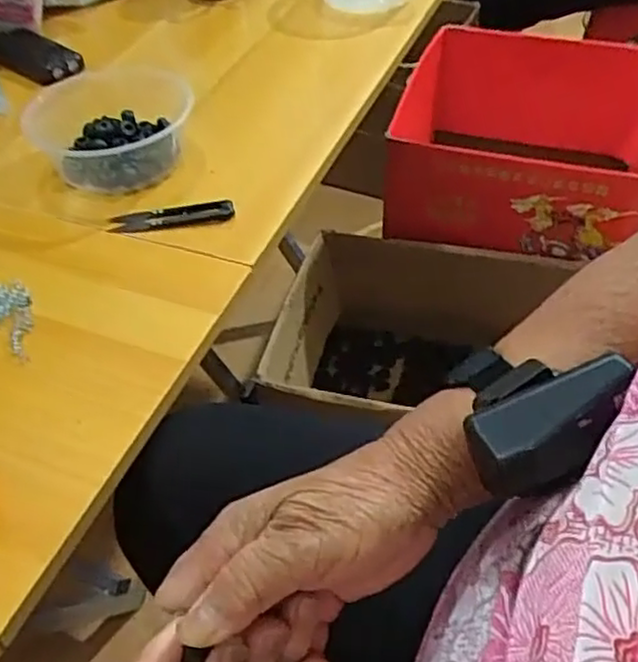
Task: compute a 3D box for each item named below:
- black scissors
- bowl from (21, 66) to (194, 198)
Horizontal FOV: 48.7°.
[{"bbox_3d":[-0.121,-0.093,0.577,0.101,0.010,0.025,-6,45,1],"label":"black scissors"},{"bbox_3d":[-0.180,-0.182,0.628,0.134,0.058,0.147,-5,46,-1],"label":"bowl"}]

